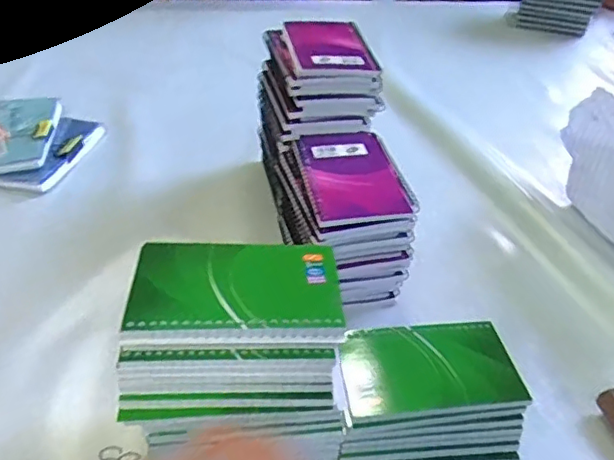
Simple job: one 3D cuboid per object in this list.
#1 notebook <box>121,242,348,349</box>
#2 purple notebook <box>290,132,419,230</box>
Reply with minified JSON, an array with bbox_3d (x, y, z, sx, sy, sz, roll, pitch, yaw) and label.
[{"bbox_3d":[-0.044,0.036,0.376,0.127,0.012,0.089,0,38,-4],"label":"notebook"},{"bbox_3d":[0.041,-0.050,0.537,0.089,0.012,0.143,-5,39,-11],"label":"purple notebook"}]

